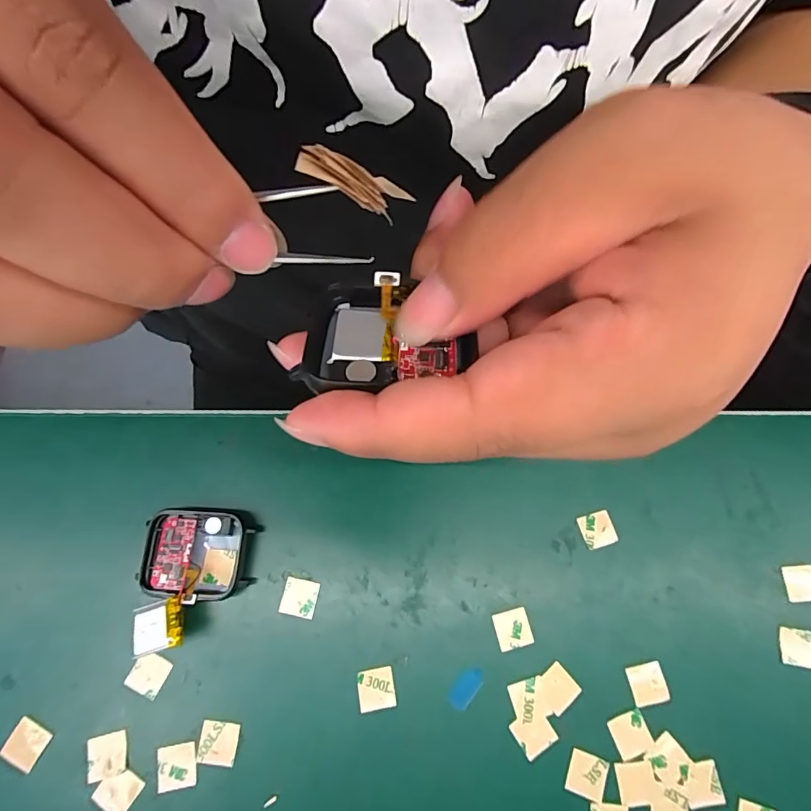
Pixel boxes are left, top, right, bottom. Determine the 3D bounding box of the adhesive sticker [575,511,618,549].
[{"bbox_3d":[0.090,0.059,0.215,0.015,0.004,0.016,-18,71,2],"label":"adhesive sticker"}]

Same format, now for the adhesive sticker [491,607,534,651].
[{"bbox_3d":[0.047,0.099,0.202,0.015,0.004,0.015,-15,74,-1],"label":"adhesive sticker"}]

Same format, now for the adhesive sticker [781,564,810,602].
[{"bbox_3d":[0.182,0.081,0.209,0.014,0.004,0.015,-6,69,5],"label":"adhesive sticker"}]

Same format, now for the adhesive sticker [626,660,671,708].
[{"bbox_3d":[0.104,0.120,0.196,0.015,0.004,0.016,-11,75,2],"label":"adhesive sticker"}]

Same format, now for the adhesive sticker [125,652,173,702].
[{"bbox_3d":[-0.110,0.114,0.193,0.016,0.004,0.015,23,74,6],"label":"adhesive sticker"}]

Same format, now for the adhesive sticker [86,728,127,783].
[{"bbox_3d":[-0.122,0.143,0.185,0.015,0.004,0.015,-13,71,-9],"label":"adhesive sticker"}]

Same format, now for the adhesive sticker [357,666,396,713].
[{"bbox_3d":[-0.013,0.121,0.194,0.015,0.004,0.015,-10,71,-3],"label":"adhesive sticker"}]

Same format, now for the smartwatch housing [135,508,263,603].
[{"bbox_3d":[-0.092,0.066,0.204,0.046,0.012,0.037,4,73,0],"label":"smartwatch housing"}]

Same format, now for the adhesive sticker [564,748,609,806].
[{"bbox_3d":[0.074,0.152,0.186,0.015,0.004,0.016,18,75,8],"label":"adhesive sticker"}]

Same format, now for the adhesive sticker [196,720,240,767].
[{"bbox_3d":[-0.077,0.139,0.187,0.015,0.004,0.016,5,70,0],"label":"adhesive sticker"}]

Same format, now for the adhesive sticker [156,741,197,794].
[{"bbox_3d":[-0.093,0.146,0.183,0.016,0.004,0.015,-9,74,-4],"label":"adhesive sticker"}]

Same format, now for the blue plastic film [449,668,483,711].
[{"bbox_3d":[0.026,0.121,0.195,0.009,0.004,0.018,37,73,14],"label":"blue plastic film"}]

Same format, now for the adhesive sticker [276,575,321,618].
[{"bbox_3d":[-0.048,0.086,0.204,0.016,0.004,0.016,11,74,5],"label":"adhesive sticker"}]

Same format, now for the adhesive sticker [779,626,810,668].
[{"bbox_3d":[0.173,0.106,0.200,0.015,0.004,0.015,9,73,2],"label":"adhesive sticker"}]

